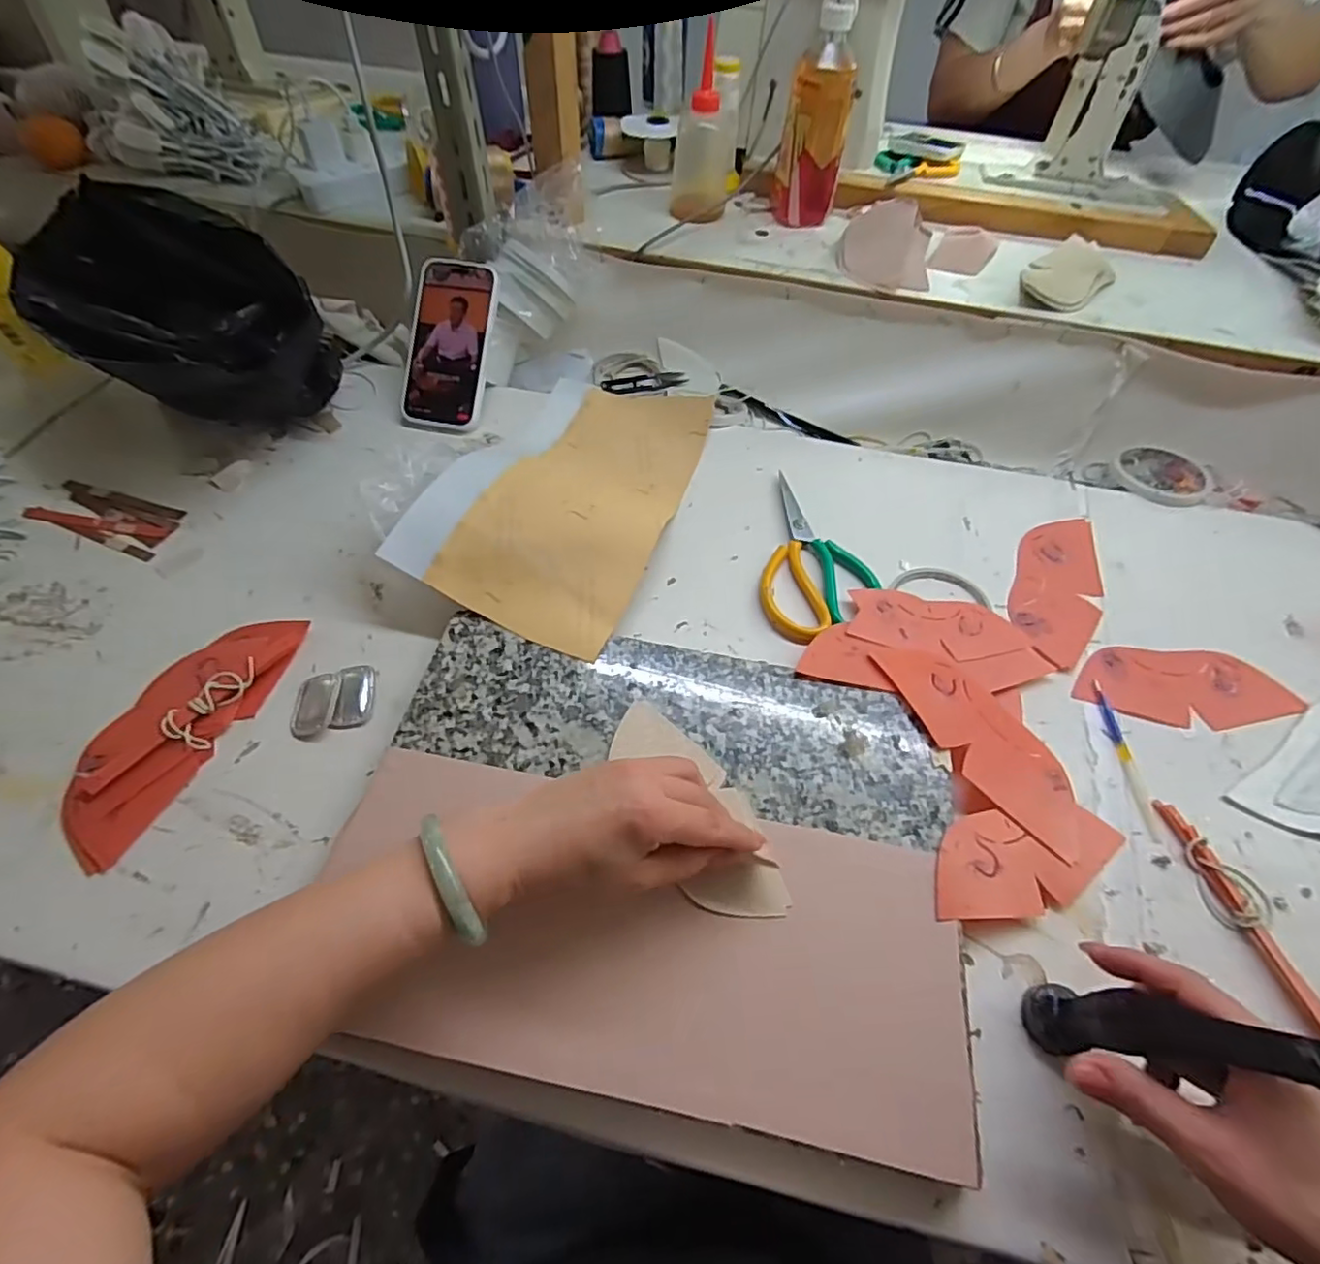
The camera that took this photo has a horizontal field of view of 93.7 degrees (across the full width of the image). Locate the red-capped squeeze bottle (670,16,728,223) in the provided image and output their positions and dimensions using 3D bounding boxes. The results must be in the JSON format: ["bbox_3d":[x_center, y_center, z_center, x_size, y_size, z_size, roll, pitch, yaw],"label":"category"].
[{"bbox_3d":[0.048,-0.557,0.690,0.062,0.147,0.063,4,56,1],"label":"red-capped squeeze bottle"}]

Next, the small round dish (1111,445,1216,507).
[{"bbox_3d":[0.518,-0.159,0.631,0.088,0.018,0.096,1,56,-1],"label":"small round dish"}]

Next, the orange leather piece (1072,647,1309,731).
[{"bbox_3d":[0.415,0.044,0.493,0.167,0.006,0.068,0,56,-4],"label":"orange leather piece"}]

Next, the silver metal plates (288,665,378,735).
[{"bbox_3d":[-0.245,0.051,0.463,0.057,0.005,0.052,-8,56,-7],"label":"silver metal plates"}]

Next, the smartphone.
[{"bbox_3d":[-0.218,-0.298,0.641,0.084,0.011,0.169,8,92,6],"label":"smartphone"}]

